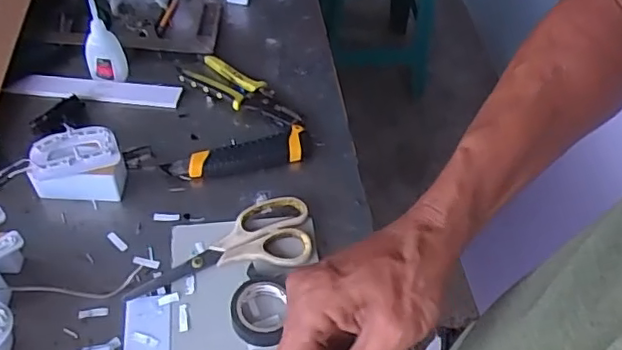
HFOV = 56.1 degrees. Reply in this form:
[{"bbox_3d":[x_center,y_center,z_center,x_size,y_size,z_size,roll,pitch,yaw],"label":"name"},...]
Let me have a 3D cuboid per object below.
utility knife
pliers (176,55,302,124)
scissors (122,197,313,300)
[{"bbox_3d":[-0.079,-0.019,0.636,0.154,0.019,0.039,-14,54,-16],"label":"utility knife"},{"bbox_3d":[-0.084,-0.102,0.702,0.159,0.016,0.056,29,54,17],"label":"pliers"},{"bbox_3d":[-0.087,0.068,0.567,0.176,0.016,0.074,-9,52,-13],"label":"scissors"}]

